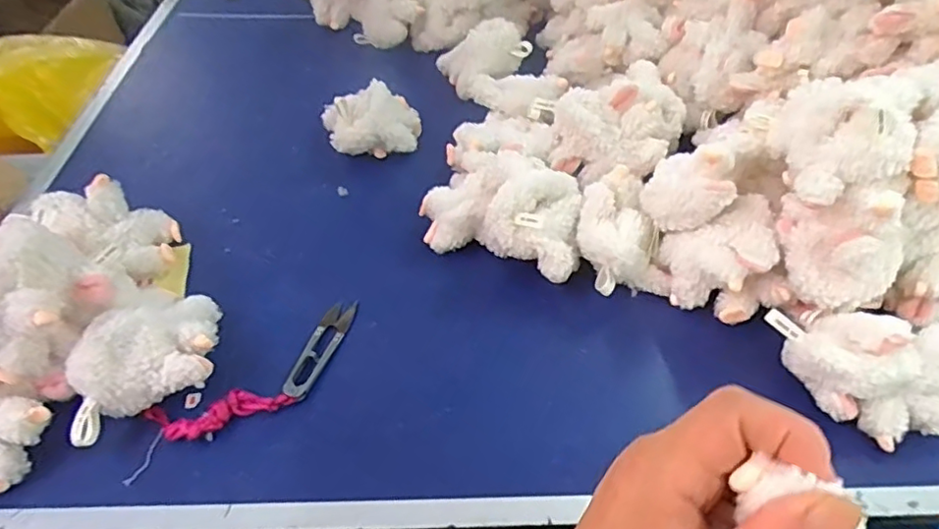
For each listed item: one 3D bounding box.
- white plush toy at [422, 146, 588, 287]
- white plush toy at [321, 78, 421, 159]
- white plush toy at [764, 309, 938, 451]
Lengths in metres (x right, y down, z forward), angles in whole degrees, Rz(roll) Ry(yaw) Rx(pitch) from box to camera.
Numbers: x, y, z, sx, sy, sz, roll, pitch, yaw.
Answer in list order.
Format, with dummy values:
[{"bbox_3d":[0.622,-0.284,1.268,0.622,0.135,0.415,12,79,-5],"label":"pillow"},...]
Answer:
[{"bbox_3d":[0.035,-0.051,0.565,0.157,0.080,0.096,21,50,19],"label":"white plush toy"},{"bbox_3d":[-0.107,-0.162,0.683,0.105,0.060,0.078,-14,48,-13],"label":"white plush toy"},{"bbox_3d":[0.294,0.079,0.451,0.142,0.072,0.074,16,49,14],"label":"white plush toy"}]

